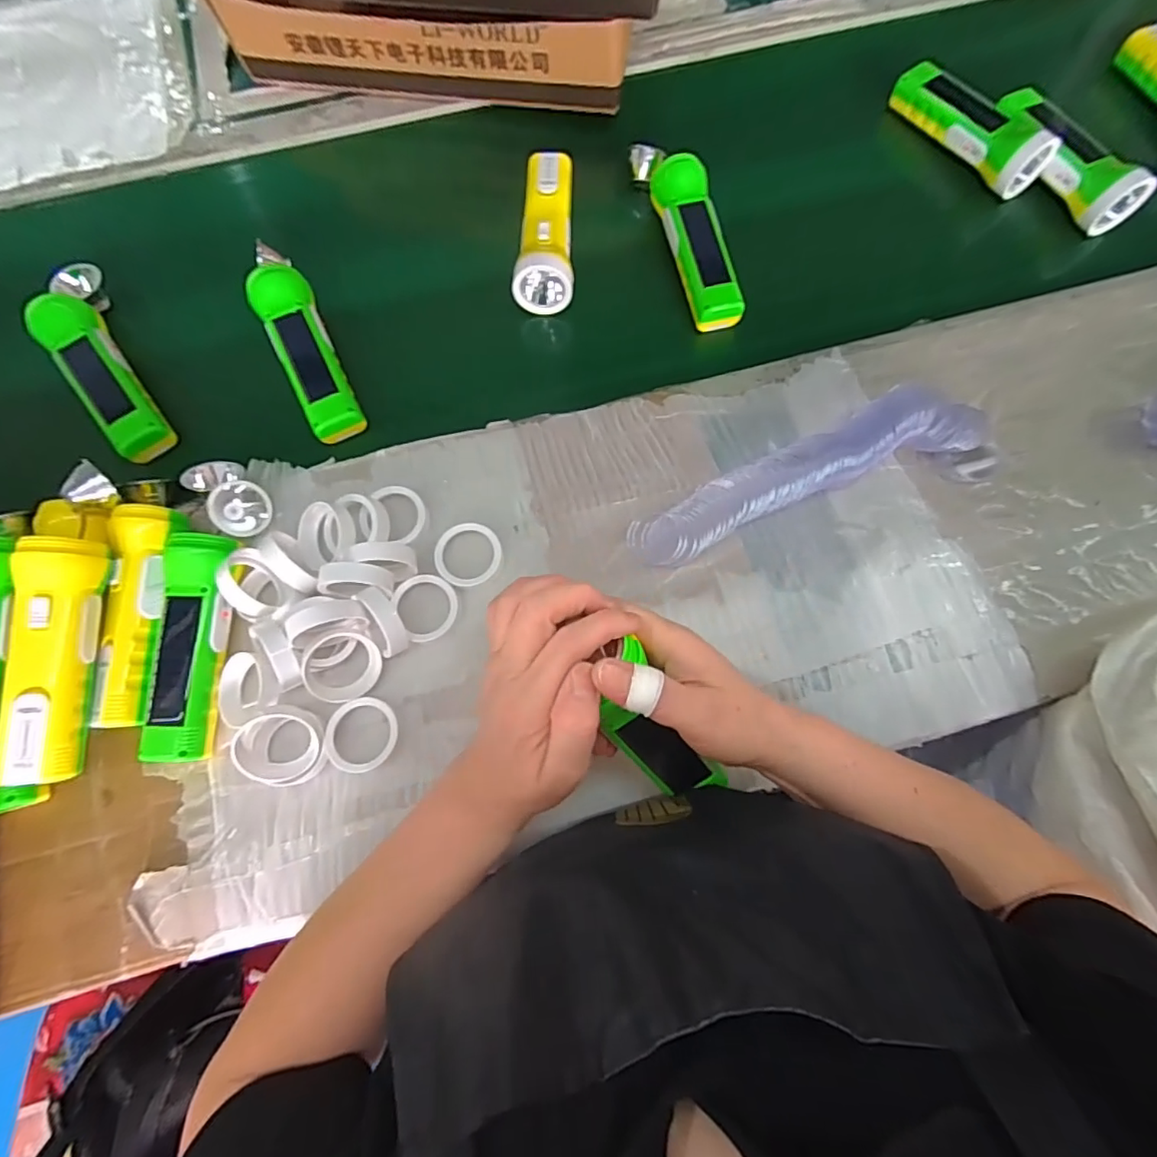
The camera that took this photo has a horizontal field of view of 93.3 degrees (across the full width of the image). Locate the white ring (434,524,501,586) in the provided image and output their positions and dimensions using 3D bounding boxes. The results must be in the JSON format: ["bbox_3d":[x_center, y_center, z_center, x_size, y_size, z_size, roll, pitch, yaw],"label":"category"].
[{"bbox_3d":[-0.091,-0.018,0.447,0.052,0.022,0.050,0,74,0],"label":"white ring"}]

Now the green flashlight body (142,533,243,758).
[{"bbox_3d":[-0.291,0.049,0.413,0.052,0.036,0.170,1,74,1],"label":"green flashlight body"}]

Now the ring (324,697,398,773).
[{"bbox_3d":[-0.162,0.117,0.412,0.052,0.015,0.053,0,74,0],"label":"ring"}]

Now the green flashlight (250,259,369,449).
[{"bbox_3d":[-0.243,-0.201,0.487,0.048,0.041,0.164,-23,75,-6],"label":"green flashlight"}]

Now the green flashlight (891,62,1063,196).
[{"bbox_3d":[0.370,-0.433,0.516,0.042,0.047,0.160,-37,77,-9],"label":"green flashlight"}]

